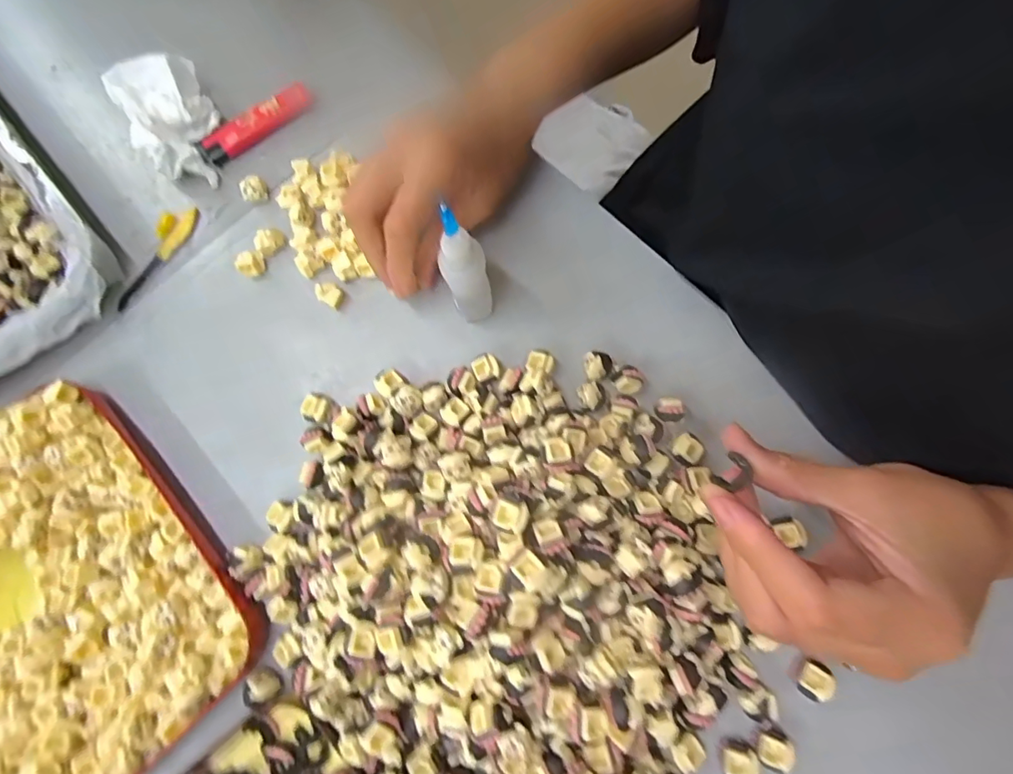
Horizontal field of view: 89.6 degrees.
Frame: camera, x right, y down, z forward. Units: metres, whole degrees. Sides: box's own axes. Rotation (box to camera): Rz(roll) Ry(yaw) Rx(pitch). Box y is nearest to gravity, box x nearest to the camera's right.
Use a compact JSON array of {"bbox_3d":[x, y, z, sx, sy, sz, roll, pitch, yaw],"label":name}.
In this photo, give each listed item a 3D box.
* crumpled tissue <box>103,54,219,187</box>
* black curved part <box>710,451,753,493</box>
[{"bbox_3d":[-0.217,-0.175,0.328,0.053,0.028,0.094,-32,78,-7],"label":"crumpled tissue"},{"bbox_3d":[0.087,0.033,0.194,0.011,0.006,0.012,36,79,9],"label":"black curved part"}]

